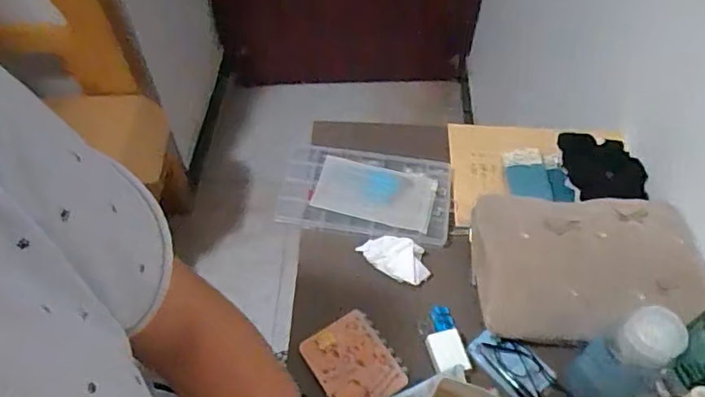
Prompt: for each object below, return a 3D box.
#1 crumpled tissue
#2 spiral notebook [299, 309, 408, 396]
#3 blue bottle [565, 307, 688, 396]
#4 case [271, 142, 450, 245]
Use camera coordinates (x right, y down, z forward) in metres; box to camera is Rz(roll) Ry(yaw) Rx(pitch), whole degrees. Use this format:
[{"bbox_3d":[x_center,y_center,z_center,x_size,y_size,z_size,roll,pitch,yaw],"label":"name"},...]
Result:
[{"bbox_3d":[0.052,0.072,0.662,0.087,0.019,0.048,19,56,12],"label":"crumpled tissue"},{"bbox_3d":[0.002,0.179,0.586,0.084,0.022,0.104,-30,60,-20],"label":"spiral notebook"},{"bbox_3d":[0.262,0.154,0.515,0.052,0.159,0.061,-25,58,-17],"label":"blue bottle"},{"bbox_3d":[0.018,-0.010,0.719,0.222,0.024,0.146,6,54,3],"label":"case"}]

